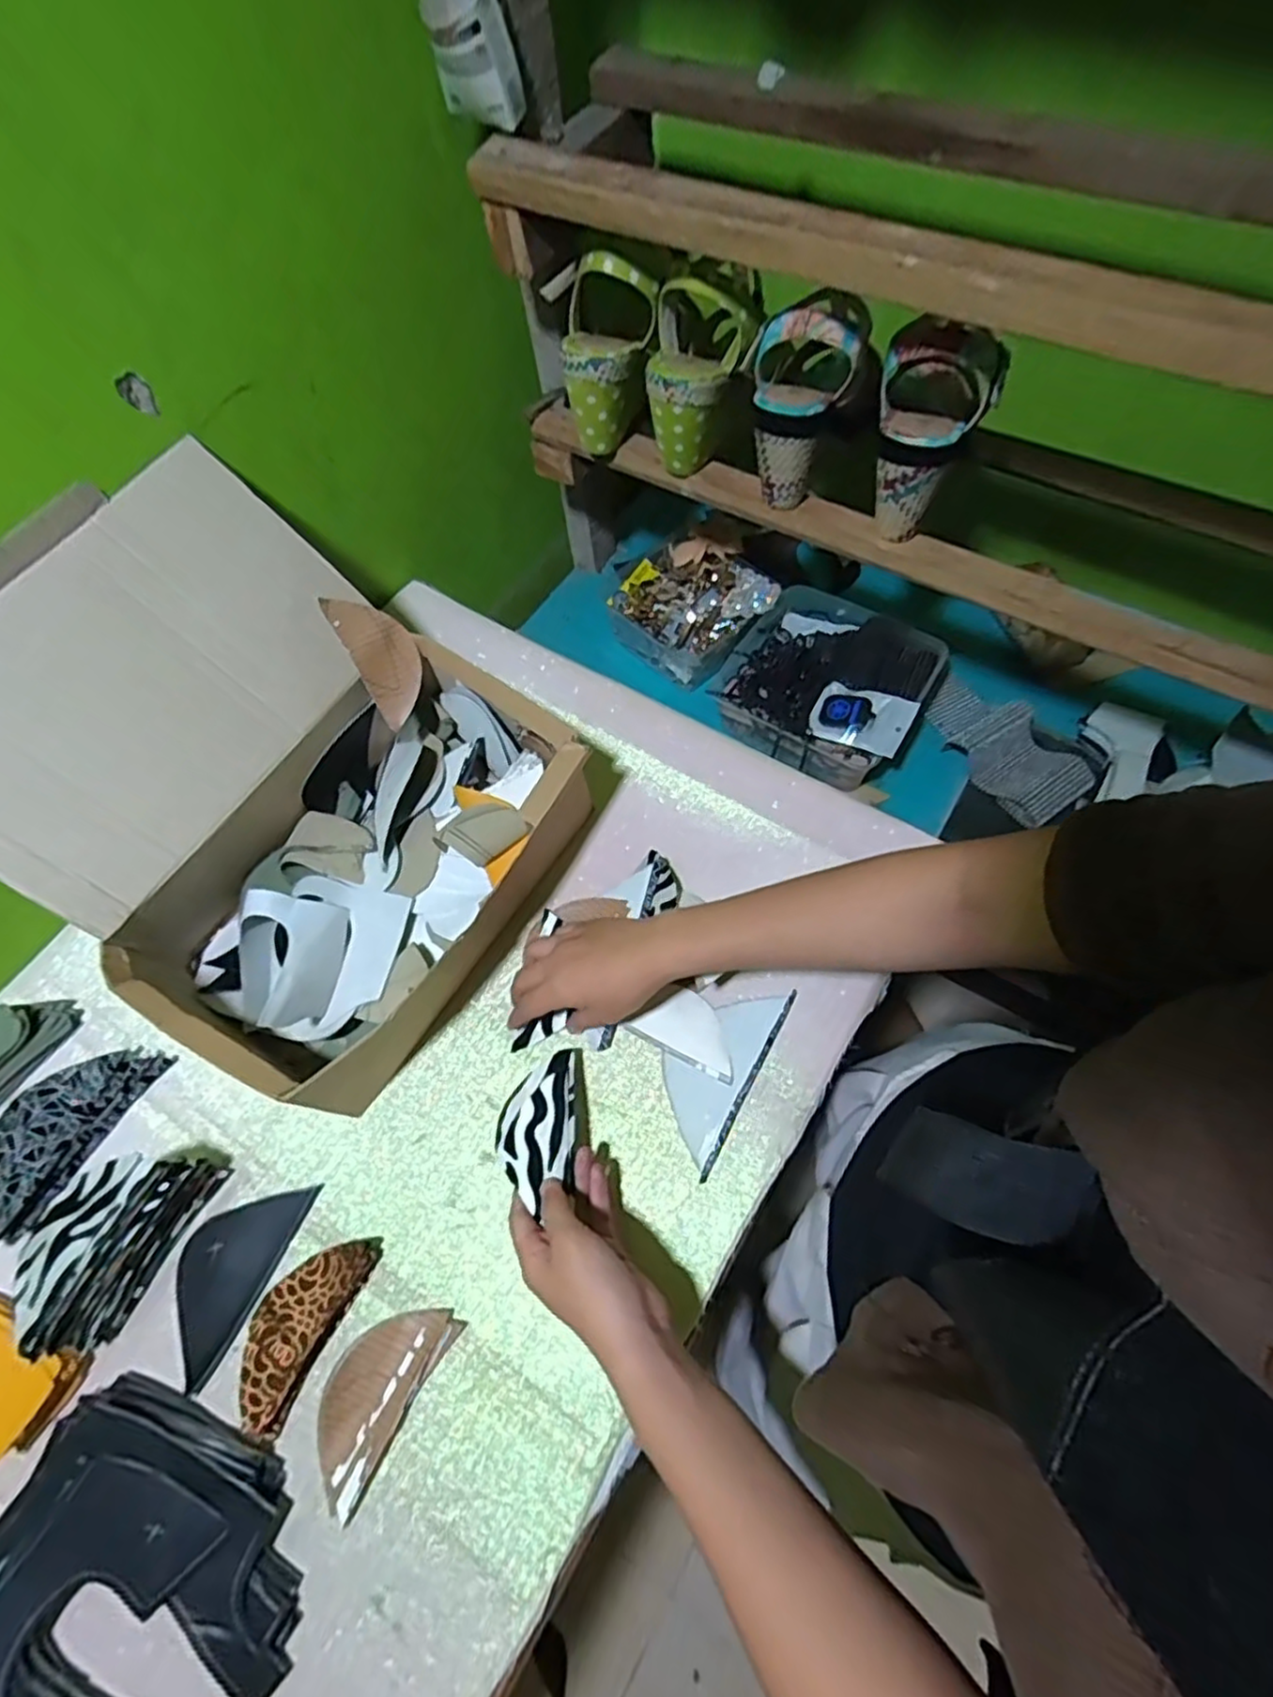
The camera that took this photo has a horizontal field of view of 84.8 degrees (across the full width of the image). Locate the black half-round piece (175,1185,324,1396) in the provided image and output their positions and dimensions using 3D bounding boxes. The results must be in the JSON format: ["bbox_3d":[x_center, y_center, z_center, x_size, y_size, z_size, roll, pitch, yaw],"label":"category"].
[{"bbox_3d":[-0.288,0.292,0.487,0.063,0.012,0.128,24,67,14],"label":"black half-round piece"}]

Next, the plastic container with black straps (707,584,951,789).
[{"bbox_3d":[0.208,-0.183,0.763,0.214,0.063,0.197,37,71,19],"label":"plastic container with black straps"}]

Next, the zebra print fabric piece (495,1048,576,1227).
[{"bbox_3d":[-0.070,0.190,0.486,0.052,0.015,0.097,4,51,-9],"label":"zebra print fabric piece"}]

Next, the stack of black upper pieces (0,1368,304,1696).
[{"bbox_3d":[-0.304,0.451,0.397,0.189,0.032,0.201,25,68,15],"label":"stack of black upper pieces"}]

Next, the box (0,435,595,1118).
[{"bbox_3d":[-0.266,-0.046,0.517,0.339,0.231,0.330,29,70,16],"label":"box"}]

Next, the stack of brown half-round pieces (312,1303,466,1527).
[{"bbox_3d":[-0.170,0.350,0.450,0.057,0.014,0.113,27,68,16],"label":"stack of brown half-round pieces"}]

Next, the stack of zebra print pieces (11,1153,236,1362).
[{"bbox_3d":[-0.354,0.258,0.464,0.055,0.065,0.122,25,69,14],"label":"stack of zebra print pieces"}]

